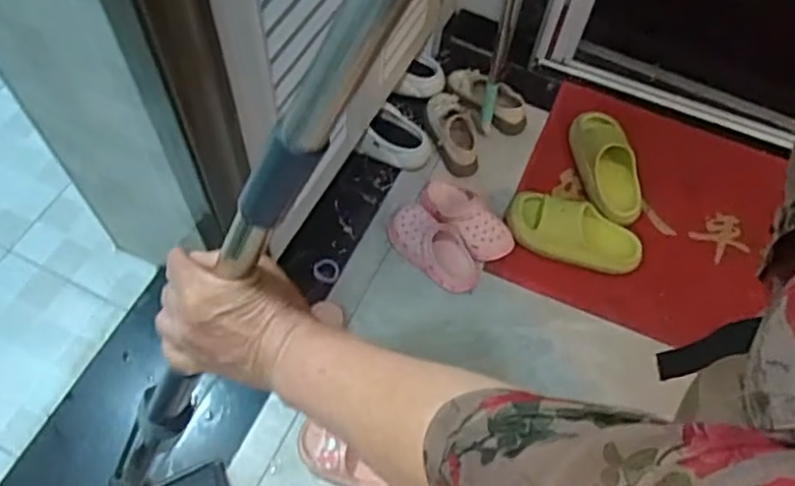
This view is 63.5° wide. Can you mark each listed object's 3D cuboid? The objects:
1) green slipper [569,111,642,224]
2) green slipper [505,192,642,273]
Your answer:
[{"bbox_3d":[0.448,-0.166,1.370,0.130,0.074,0.264,-12,63,-10],"label":"green slipper"},{"bbox_3d":[0.355,-0.022,1.287,0.278,0.071,0.121,25,63,10],"label":"green slipper"}]

